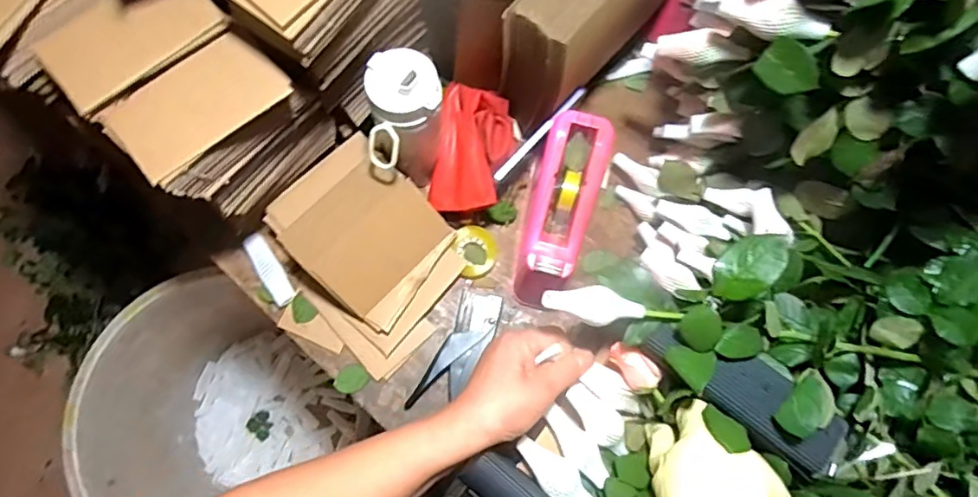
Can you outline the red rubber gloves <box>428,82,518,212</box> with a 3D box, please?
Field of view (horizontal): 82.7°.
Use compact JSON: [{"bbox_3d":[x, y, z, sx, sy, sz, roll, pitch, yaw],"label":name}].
[{"bbox_3d":[-0.017,-0.116,0.624,0.085,0.059,0.147,9,75,2],"label":"red rubber gloves"}]

